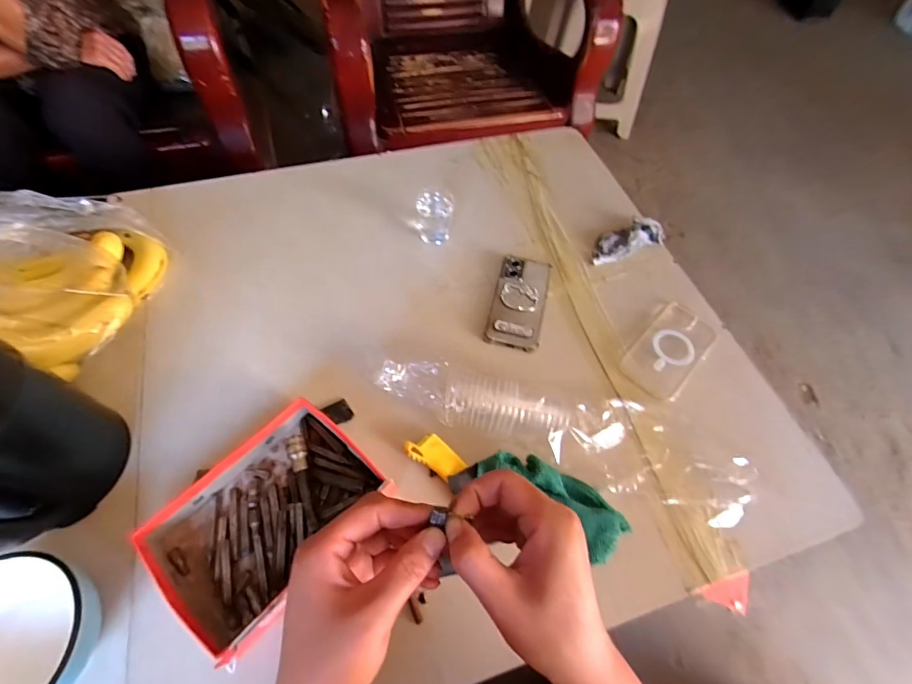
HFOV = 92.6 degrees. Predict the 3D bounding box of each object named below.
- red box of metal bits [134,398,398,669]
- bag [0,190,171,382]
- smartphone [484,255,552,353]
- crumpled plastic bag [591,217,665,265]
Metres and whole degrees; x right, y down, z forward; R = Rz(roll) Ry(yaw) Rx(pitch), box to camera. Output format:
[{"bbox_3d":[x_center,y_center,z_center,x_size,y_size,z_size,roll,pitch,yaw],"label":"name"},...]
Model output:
[{"bbox_3d":[-0.190,0.175,0.460,0.157,0.045,0.226,37,62,18],"label":"red box of metal bits"},{"bbox_3d":[-0.514,-0.089,0.534,0.211,0.147,0.261,-1,58,-5],"label":"bag"},{"bbox_3d":[0.093,-0.064,0.634,0.074,0.012,0.159,13,58,4],"label":"smartphone"},{"bbox_3d":[0.278,-0.170,0.712,0.138,0.020,0.053,-19,61,-15],"label":"crumpled plastic bag"}]

